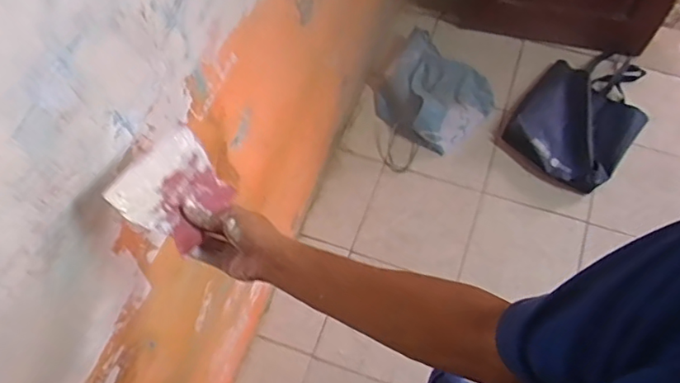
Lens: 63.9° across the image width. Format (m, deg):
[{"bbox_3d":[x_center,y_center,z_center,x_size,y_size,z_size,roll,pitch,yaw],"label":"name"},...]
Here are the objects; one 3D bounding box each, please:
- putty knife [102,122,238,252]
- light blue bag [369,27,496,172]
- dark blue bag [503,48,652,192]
[{"bbox_3d":[-0.174,0.000,0.582,0.008,0.101,0.116,-15,32,43],"label":"putty knife"},{"bbox_3d":[0.239,-0.283,1.653,0.365,0.084,0.413,36,71,18],"label":"light blue bag"},{"bbox_3d":[0.748,-0.246,1.668,0.326,0.083,0.496,35,71,17],"label":"dark blue bag"}]

